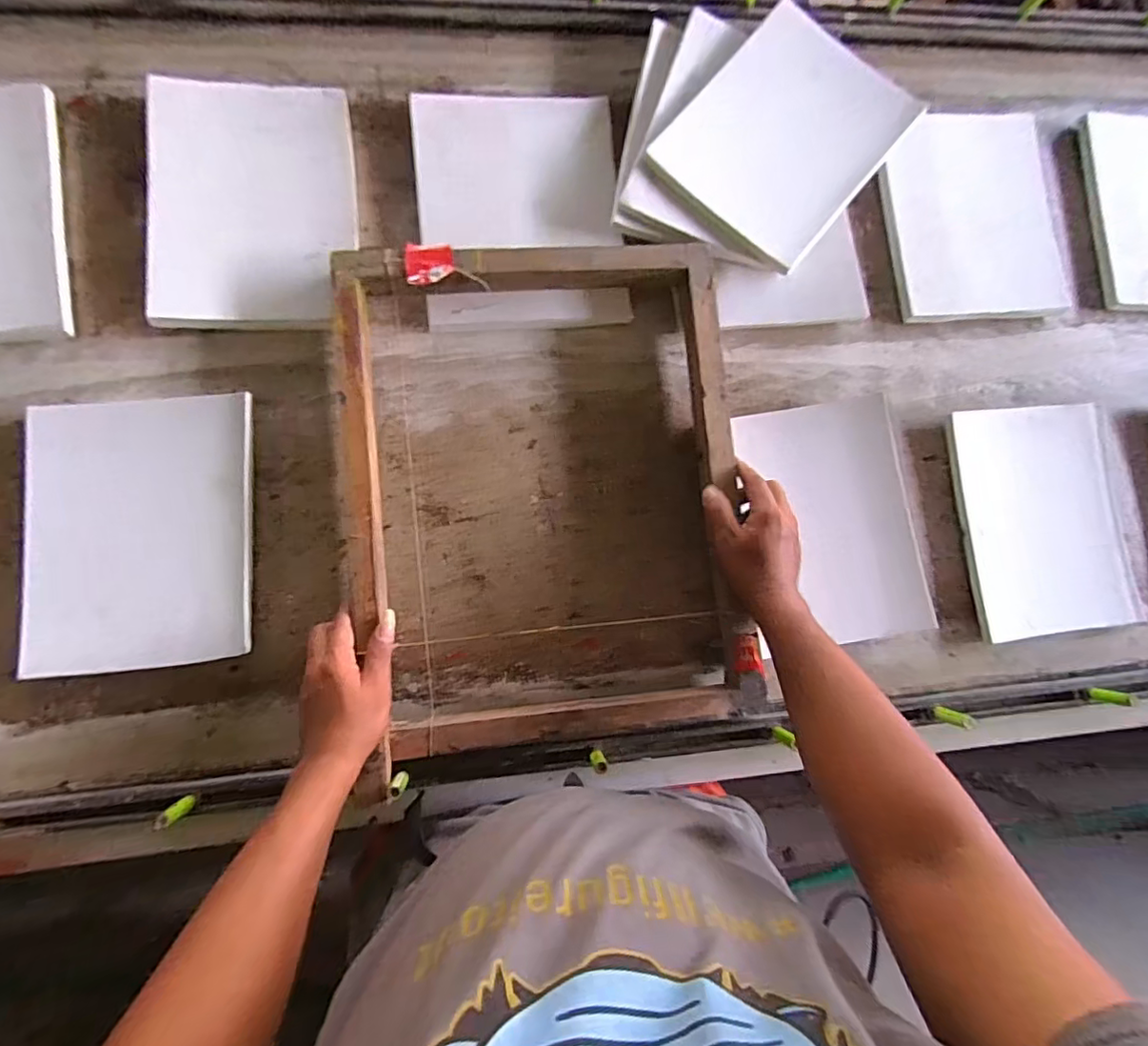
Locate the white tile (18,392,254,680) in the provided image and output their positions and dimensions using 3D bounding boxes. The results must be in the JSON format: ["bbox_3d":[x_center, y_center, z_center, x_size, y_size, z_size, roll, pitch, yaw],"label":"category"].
[{"bbox_3d":[-0.432,0.010,0.569,0.206,0.011,0.263,-3,87,-9],"label":"white tile"}]

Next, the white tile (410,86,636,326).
[{"bbox_3d":[-0.060,-0.348,0.648,0.223,0.023,0.254,-5,92,-5],"label":"white tile"}]

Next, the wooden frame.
[{"bbox_3d":[-0.028,-0.031,0.593,0.396,0.058,0.514,-5,86,-8],"label":"wooden frame"}]

